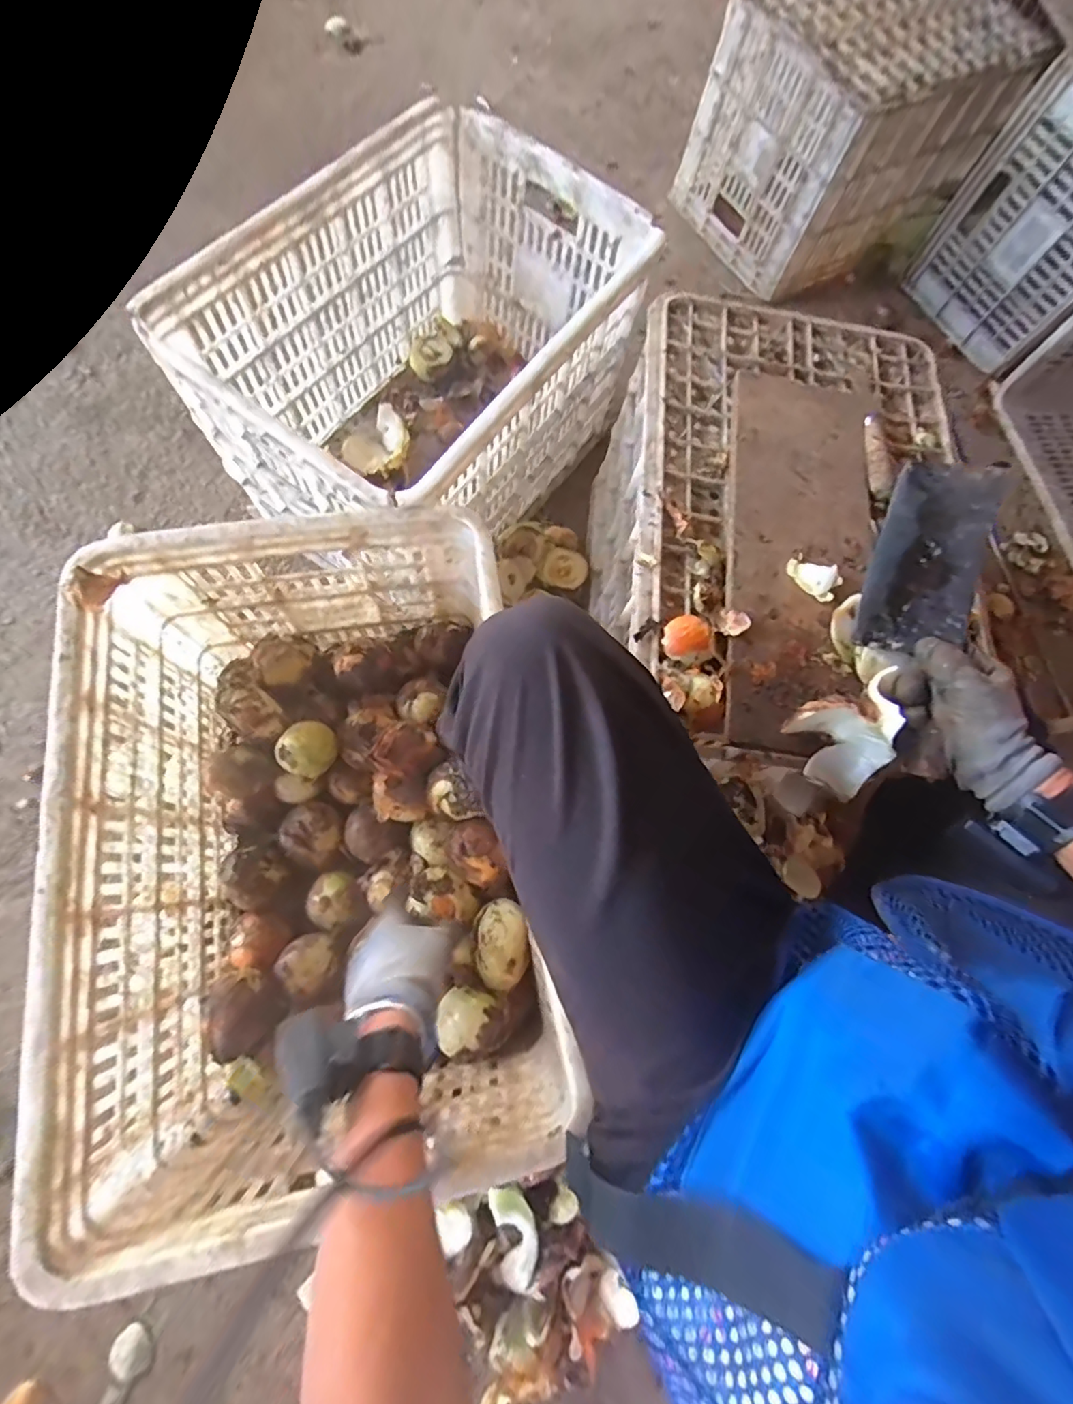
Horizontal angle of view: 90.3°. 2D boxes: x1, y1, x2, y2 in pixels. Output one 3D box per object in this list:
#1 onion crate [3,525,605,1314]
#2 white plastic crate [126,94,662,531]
[{"bbox_3d":[-0.189,0.118,0.508,0.328,0.252,0.511,-7,74,-10],"label":"onion crate"},{"bbox_3d":[-0.126,-0.413,0.679,0.353,0.286,0.502,34,71,4],"label":"white plastic crate"}]

